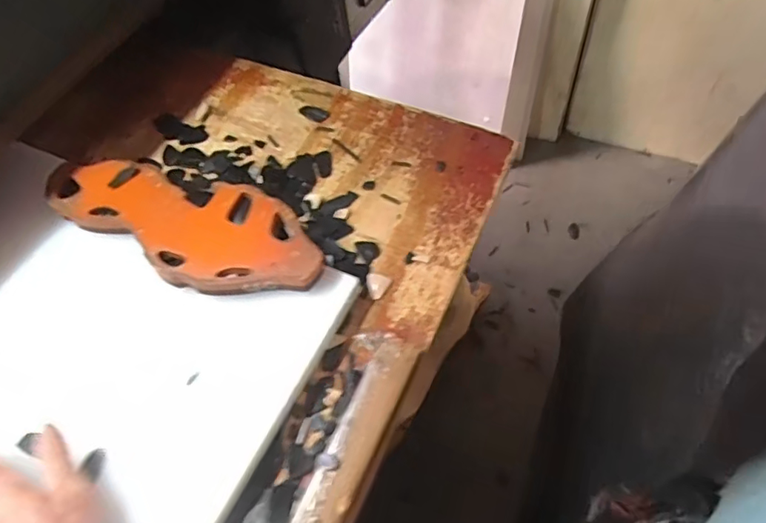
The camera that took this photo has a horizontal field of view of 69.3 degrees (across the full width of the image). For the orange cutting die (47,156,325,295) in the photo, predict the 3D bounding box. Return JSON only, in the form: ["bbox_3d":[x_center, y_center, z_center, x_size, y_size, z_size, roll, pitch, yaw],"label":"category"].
[{"bbox_3d":[-0.202,-0.041,0.533,0.312,0.026,0.113,17,61,16],"label":"orange cutting die"}]

